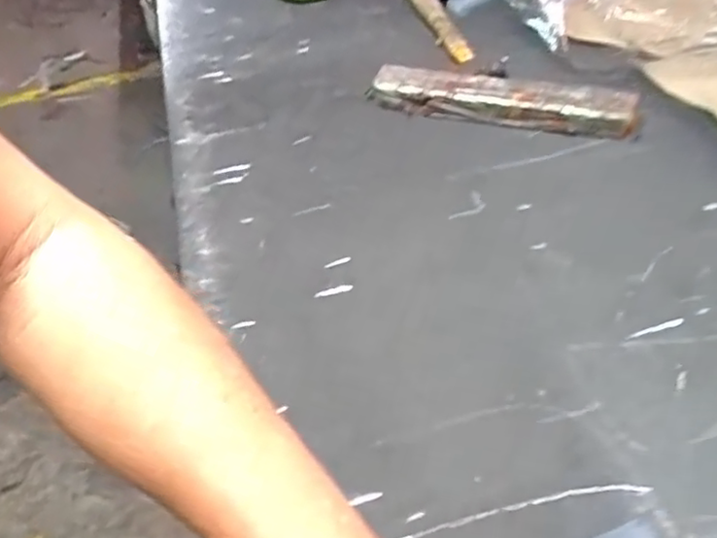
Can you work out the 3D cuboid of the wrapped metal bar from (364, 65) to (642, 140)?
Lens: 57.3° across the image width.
[{"bbox_3d":[0.139,-0.167,0.647,0.262,0.036,0.046,11,49,16],"label":"wrapped metal bar"}]

